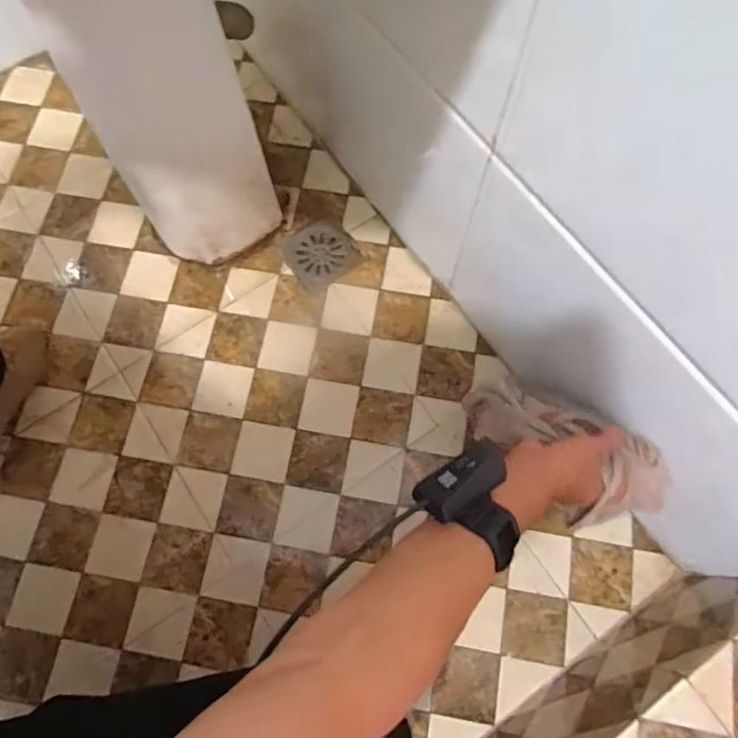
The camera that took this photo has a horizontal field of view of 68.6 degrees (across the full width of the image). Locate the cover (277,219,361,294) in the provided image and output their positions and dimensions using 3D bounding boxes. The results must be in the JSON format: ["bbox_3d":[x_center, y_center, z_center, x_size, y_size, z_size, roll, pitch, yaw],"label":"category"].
[{"bbox_3d":[-0.071,-0.166,0.783,0.092,0.007,0.099,-37,76,-10],"label":"cover"}]

